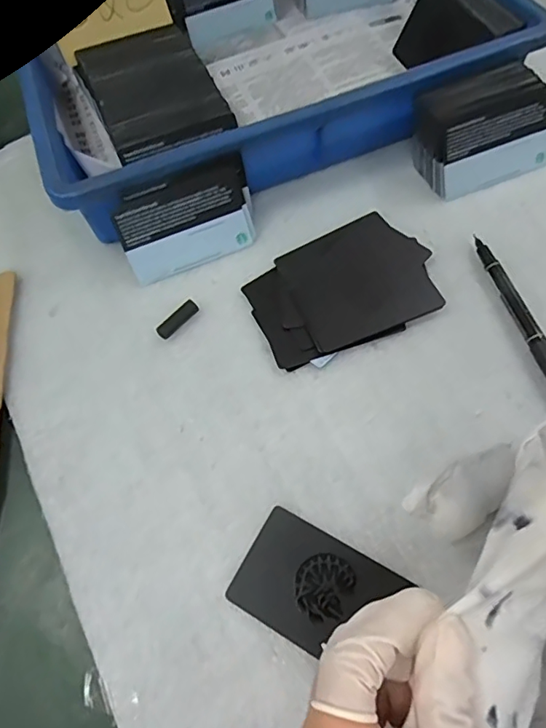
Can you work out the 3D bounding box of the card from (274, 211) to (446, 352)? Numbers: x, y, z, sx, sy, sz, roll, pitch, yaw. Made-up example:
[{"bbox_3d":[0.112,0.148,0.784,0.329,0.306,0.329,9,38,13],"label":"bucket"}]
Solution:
[{"bbox_3d":[0.054,-0.057,0.341,0.087,0.005,0.083,-21,67,-7],"label":"card"}]

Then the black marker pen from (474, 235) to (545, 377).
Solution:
[{"bbox_3d":[0.157,-0.030,0.322,0.015,0.010,0.127,-16,60,-5],"label":"black marker pen"}]

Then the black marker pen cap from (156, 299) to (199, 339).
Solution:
[{"bbox_3d":[-0.062,-0.030,0.339,0.032,0.011,0.007,-39,65,-17],"label":"black marker pen cap"}]

